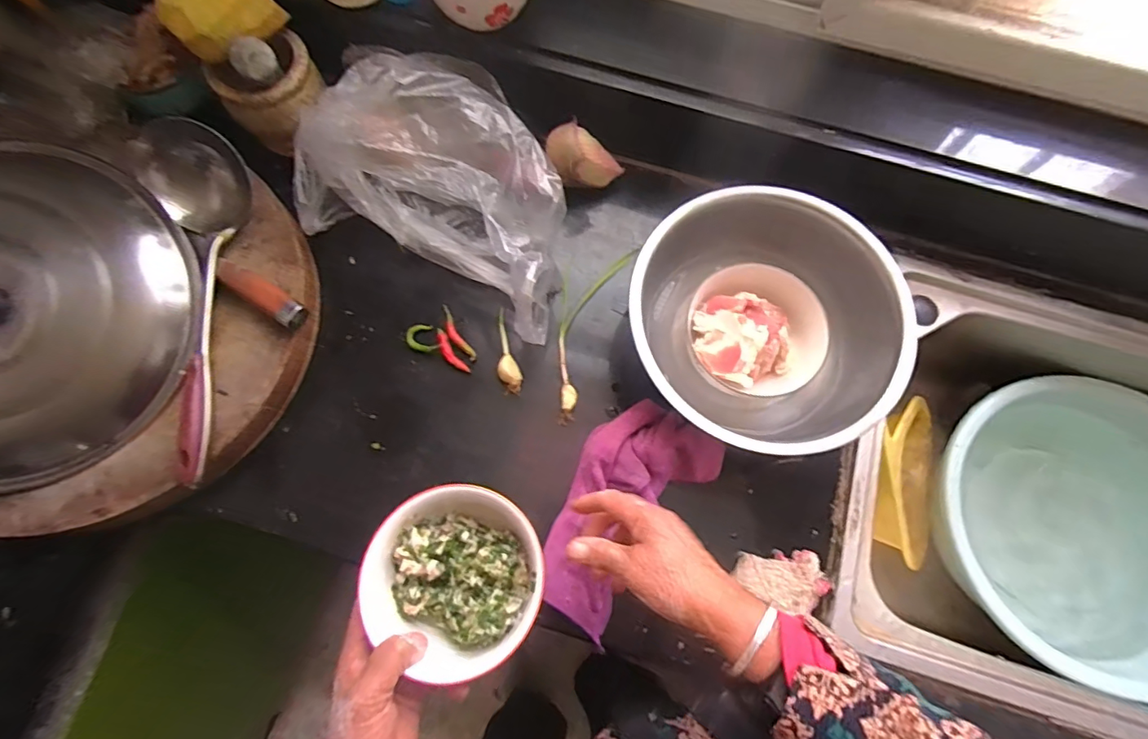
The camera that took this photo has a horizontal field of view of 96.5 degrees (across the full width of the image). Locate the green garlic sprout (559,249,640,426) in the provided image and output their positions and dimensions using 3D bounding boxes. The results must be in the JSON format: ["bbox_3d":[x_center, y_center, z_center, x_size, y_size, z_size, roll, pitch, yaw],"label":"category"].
[{"bbox_3d":[0.008,-0.049,0.567,0.065,0.013,0.220,17,73,3],"label":"green garlic sprout"}]

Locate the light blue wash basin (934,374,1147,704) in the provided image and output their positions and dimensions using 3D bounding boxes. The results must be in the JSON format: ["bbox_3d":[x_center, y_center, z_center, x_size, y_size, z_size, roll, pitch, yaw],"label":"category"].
[{"bbox_3d":[0.630,0.201,0.667,0.346,0.154,0.345,1,77,-6],"label":"light blue wash basin"}]

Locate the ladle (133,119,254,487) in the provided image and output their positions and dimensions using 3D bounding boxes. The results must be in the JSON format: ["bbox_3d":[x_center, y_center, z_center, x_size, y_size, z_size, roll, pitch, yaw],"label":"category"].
[{"bbox_3d":[-0.346,-0.069,0.480,0.098,0.064,0.338,-13,79,-9],"label":"ladle"}]

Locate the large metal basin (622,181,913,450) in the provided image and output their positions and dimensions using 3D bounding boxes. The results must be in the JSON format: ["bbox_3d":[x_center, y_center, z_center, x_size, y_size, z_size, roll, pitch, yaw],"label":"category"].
[{"bbox_3d":[0.185,-0.042,0.524,0.257,0.103,0.237,1,77,-6],"label":"large metal basin"}]

